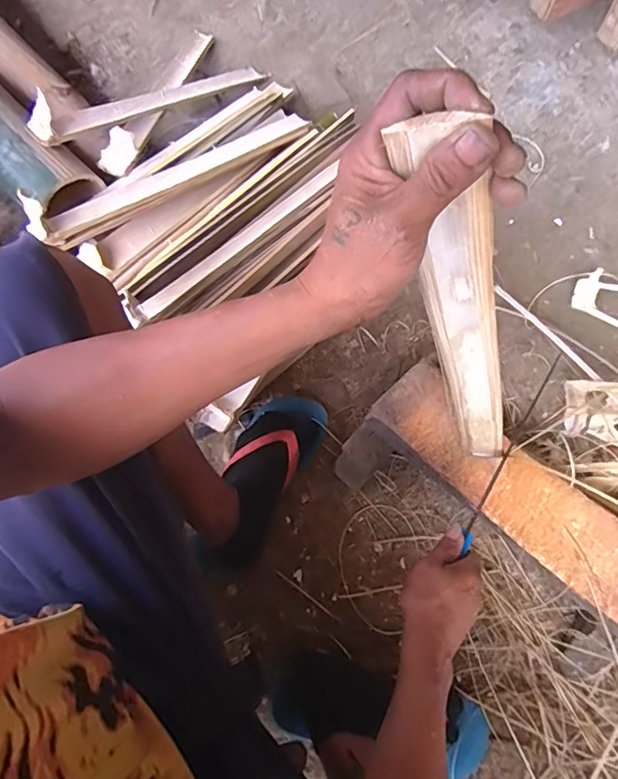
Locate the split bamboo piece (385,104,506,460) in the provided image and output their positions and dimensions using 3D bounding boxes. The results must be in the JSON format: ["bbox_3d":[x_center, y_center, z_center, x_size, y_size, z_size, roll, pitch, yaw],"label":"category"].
[{"bbox_3d":[0.134,-0.023,0.419,0.044,0.445,0.012,17,71,29],"label":"split bamboo piece"}]

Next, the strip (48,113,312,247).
[{"bbox_3d":[-0.173,-0.320,0.737,0.439,0.013,0.052,-37,74,-25],"label":"strip"}]

